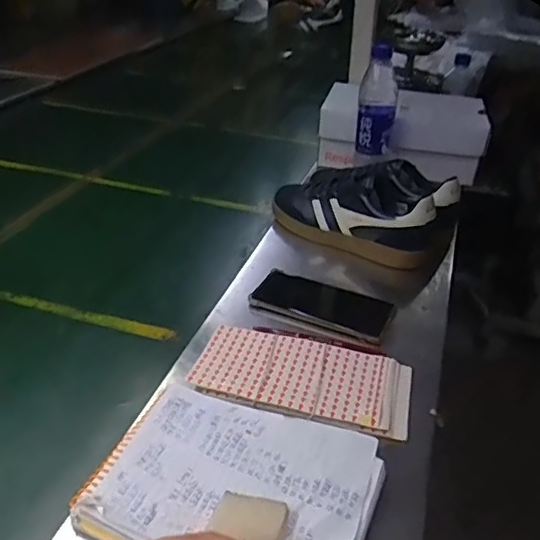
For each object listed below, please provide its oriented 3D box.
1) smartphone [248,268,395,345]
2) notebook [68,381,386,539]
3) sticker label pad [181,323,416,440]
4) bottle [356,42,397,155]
[{"bbox_3d":[0.061,0.039,0.665,0.158,0.021,0.079,18,32,26],"label":"smartphone"},{"bbox_3d":[-0.026,0.171,0.461,0.217,0.024,0.158,10,30,15],"label":"notebook"},{"bbox_3d":[0.033,0.105,0.564,0.208,0.011,0.105,9,30,13],"label":"sticker label pad"},{"bbox_3d":[0.171,-0.266,0.897,0.058,0.160,0.062,7,29,9],"label":"bottle"}]

